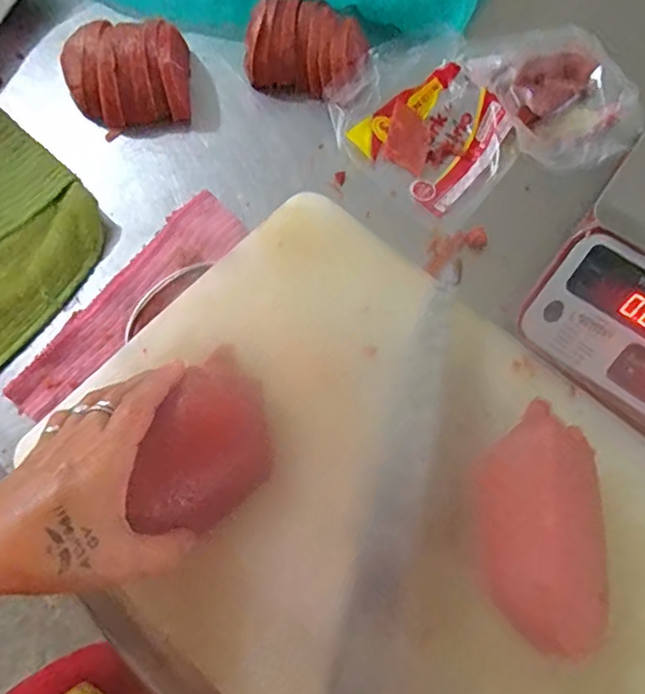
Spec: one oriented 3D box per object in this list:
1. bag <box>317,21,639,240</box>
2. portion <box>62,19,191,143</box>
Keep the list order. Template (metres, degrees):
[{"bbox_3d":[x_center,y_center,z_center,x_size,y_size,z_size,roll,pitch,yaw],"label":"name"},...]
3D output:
[{"bbox_3d":[0.152,-0.217,0.499,0.274,0.040,0.170,-26,72,-11],"label":"bag"},{"bbox_3d":[-0.165,-0.235,0.497,0.104,0.056,0.081,-18,71,-5],"label":"portion"}]

